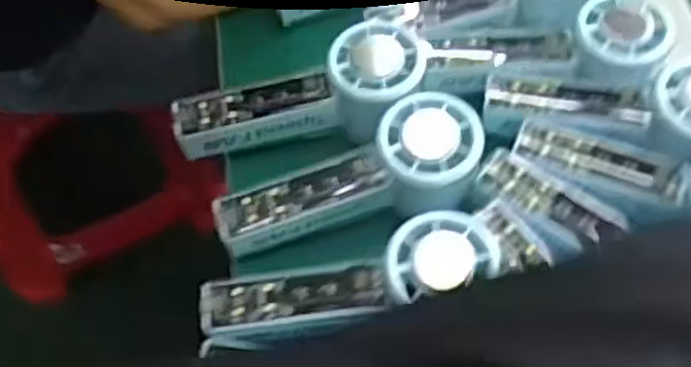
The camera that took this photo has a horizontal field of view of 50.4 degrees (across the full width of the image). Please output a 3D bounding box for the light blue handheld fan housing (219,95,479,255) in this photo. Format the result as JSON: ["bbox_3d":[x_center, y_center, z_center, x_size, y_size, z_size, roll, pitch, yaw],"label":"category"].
[{"bbox_3d":[0.002,-0.002,0.407,0.146,0.041,0.056,-13,61,-10],"label":"light blue handheld fan housing"}]

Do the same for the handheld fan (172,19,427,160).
[{"bbox_3d":[-0.027,-0.053,0.437,0.150,0.054,0.055,-4,60,-6],"label":"handheld fan"}]

